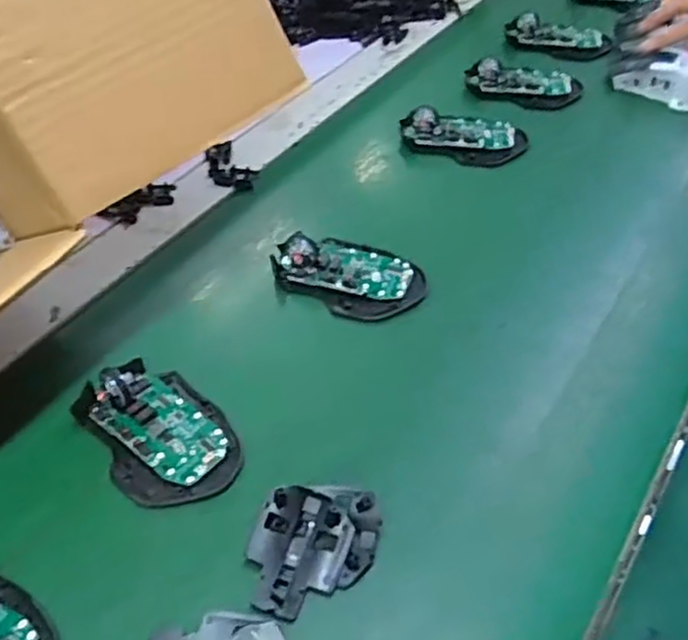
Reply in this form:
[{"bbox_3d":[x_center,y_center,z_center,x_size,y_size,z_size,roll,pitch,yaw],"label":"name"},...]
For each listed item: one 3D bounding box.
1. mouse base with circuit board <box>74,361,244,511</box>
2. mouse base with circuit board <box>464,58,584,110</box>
[{"bbox_3d":[-0.113,0.064,0.432,0.071,0.028,0.099,-30,52,-23],"label":"mouse base with circuit board"},{"bbox_3d":[0.178,-0.241,0.712,0.113,0.021,0.064,13,49,15],"label":"mouse base with circuit board"}]

